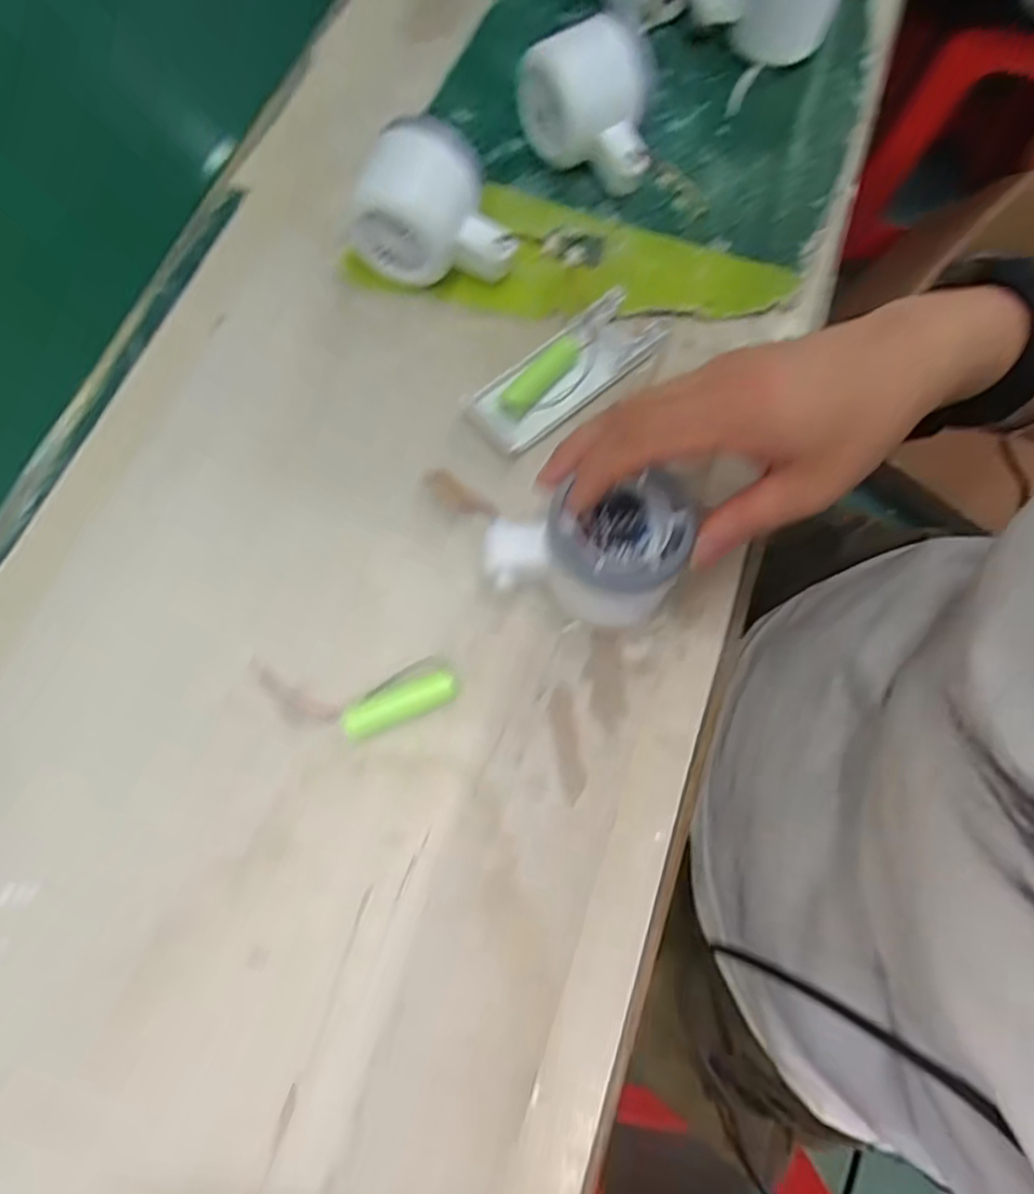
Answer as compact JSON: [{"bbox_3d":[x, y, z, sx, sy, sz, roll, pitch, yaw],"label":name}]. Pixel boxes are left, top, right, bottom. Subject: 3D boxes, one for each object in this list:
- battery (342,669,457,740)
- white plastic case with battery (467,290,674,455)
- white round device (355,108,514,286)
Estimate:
[{"bbox_3d":[-0.048,0.045,0.284,0.048,0.014,0.016,-23,74,-8],"label":"battery"},{"bbox_3d":[0.026,-0.114,0.338,0.111,0.017,0.039,-41,77,-13],"label":"white plastic case with battery"},{"bbox_3d":[-0.039,-0.194,0.340,0.079,0.057,0.048,19,72,5],"label":"white round device"}]

